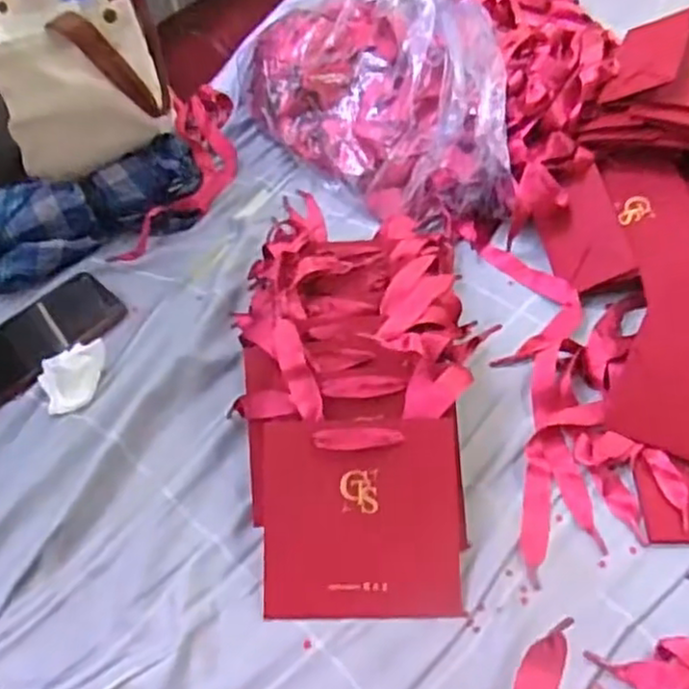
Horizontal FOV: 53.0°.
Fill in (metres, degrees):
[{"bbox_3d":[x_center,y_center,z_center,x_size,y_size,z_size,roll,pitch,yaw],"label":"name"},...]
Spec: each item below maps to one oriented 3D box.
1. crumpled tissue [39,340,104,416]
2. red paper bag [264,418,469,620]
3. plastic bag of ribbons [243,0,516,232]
[{"bbox_3d":[-0.237,0.028,0.602,0.062,0.031,0.049,-18,56,-10],"label":"crumpled tissue"},{"bbox_3d":[0.012,0.124,0.499,0.138,0.006,0.138,-2,81,1],"label":"red paper bag"},{"bbox_3d":[0.027,-0.271,0.743,0.264,0.118,0.320,-6,55,-1],"label":"plastic bag of ribbons"}]

